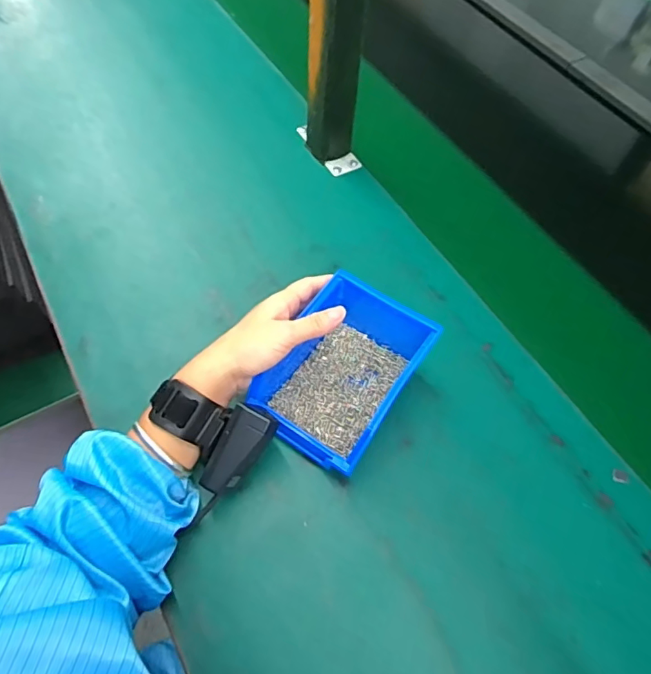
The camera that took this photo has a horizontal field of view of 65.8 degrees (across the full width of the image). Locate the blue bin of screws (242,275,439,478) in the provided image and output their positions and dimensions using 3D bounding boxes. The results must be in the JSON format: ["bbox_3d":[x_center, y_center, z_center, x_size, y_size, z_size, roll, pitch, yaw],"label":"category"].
[{"bbox_3d":[0.017,0.028,0.441,0.109,0.076,0.159,30,63,14],"label":"blue bin of screws"}]

